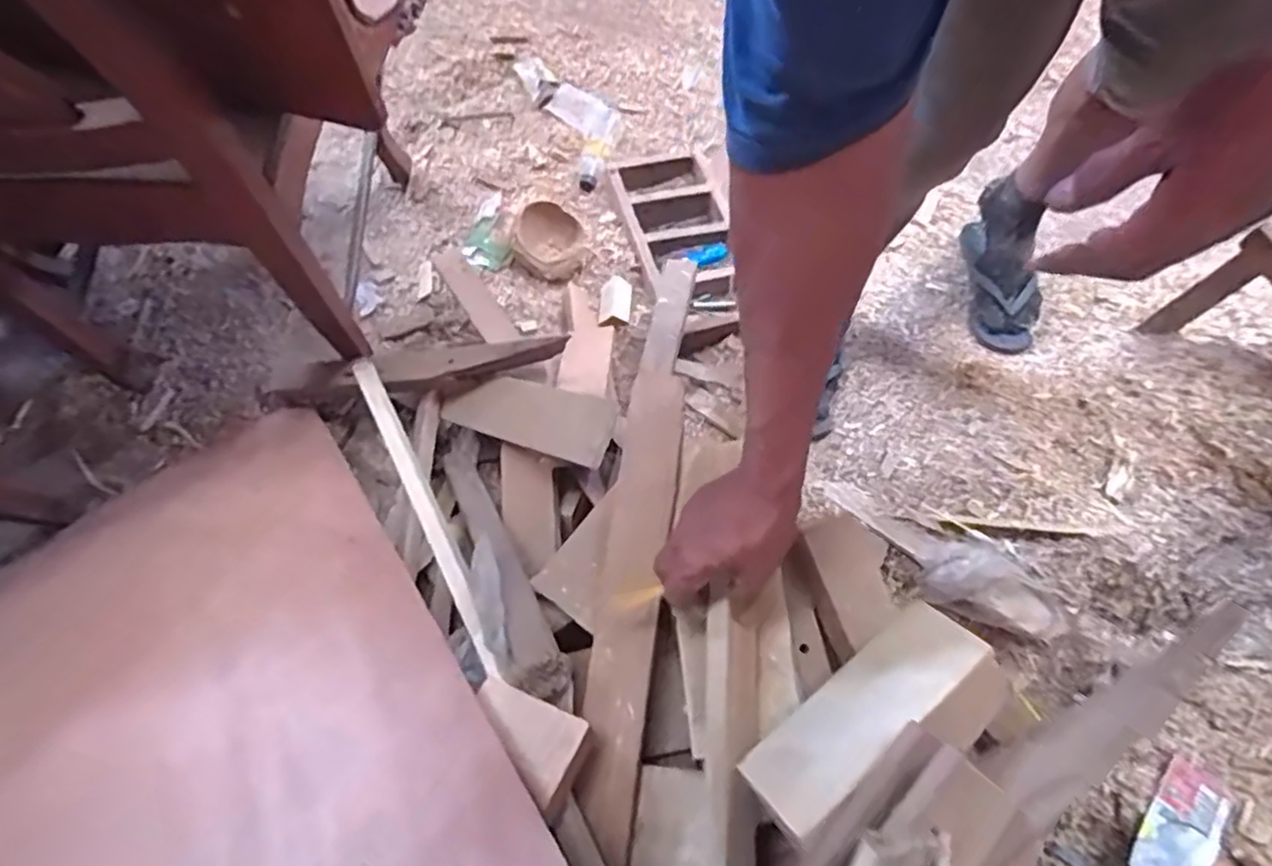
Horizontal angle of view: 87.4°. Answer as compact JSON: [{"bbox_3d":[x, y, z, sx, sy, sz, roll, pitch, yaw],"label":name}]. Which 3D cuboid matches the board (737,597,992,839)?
[{"bbox_3d":[0.181,0.214,0.526,0.214,0.008,0.076,-34,30,-18],"label":"board"}]

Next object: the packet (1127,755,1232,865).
[{"bbox_3d":[0.574,0.419,0.697,0.077,0.018,0.127,38,74,12],"label":"packet"}]

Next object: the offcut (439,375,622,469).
[{"bbox_3d":[-0.145,-0.028,0.842,0.321,0.021,0.089,14,66,43],"label":"offcut"}]

